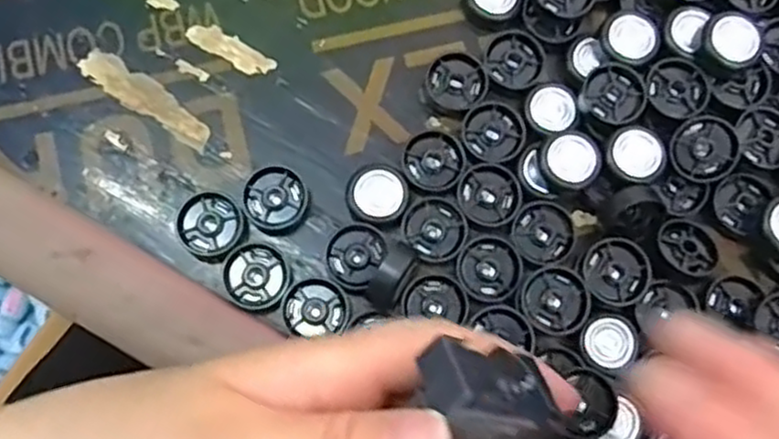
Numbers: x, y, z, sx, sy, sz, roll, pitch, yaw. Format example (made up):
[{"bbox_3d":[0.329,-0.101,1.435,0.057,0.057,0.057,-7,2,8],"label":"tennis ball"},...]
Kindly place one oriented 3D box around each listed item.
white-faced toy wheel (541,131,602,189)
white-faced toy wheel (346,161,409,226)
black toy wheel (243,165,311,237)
[{"bbox_3d":[0.068,-0.022,0.276,0.021,0.012,0.021,1,77,-3],"label":"white-faced toy wheel"},{"bbox_3d":[-0.004,-0.009,0.277,0.022,0.009,0.023,1,77,-3],"label":"white-faced toy wheel"},{"bbox_3d":[-0.042,-0.007,0.277,0.023,0.008,0.025,1,77,-3],"label":"black toy wheel"}]

